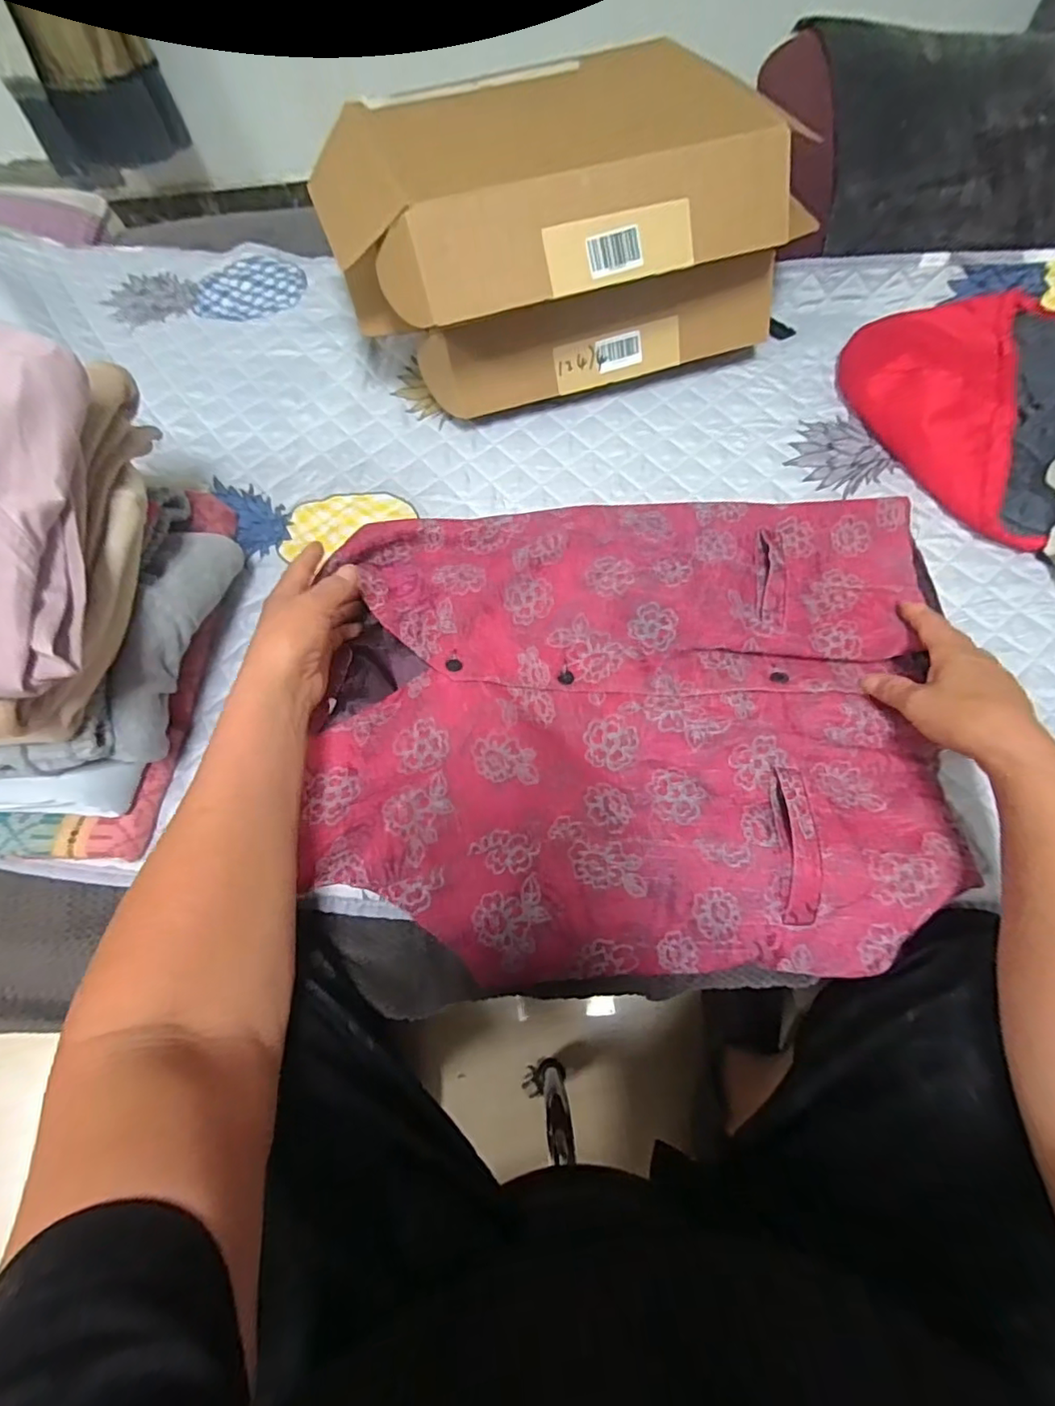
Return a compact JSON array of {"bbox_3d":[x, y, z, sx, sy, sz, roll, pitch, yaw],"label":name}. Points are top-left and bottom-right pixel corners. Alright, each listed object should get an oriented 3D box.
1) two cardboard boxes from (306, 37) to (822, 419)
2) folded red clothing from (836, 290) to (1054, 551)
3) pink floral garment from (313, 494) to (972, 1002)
[{"bbox_3d":[0.033,-0.511,0.600,0.463,0.182,0.309,-24,69,-8],"label":"two cardboard boxes"},{"bbox_3d":[0.489,-0.363,0.622,0.254,0.057,0.392,30,67,14],"label":"folded red clothing"},{"bbox_3d":[0.091,0.002,0.482,0.520,0.052,0.419,-2,63,0],"label":"pink floral garment"}]

